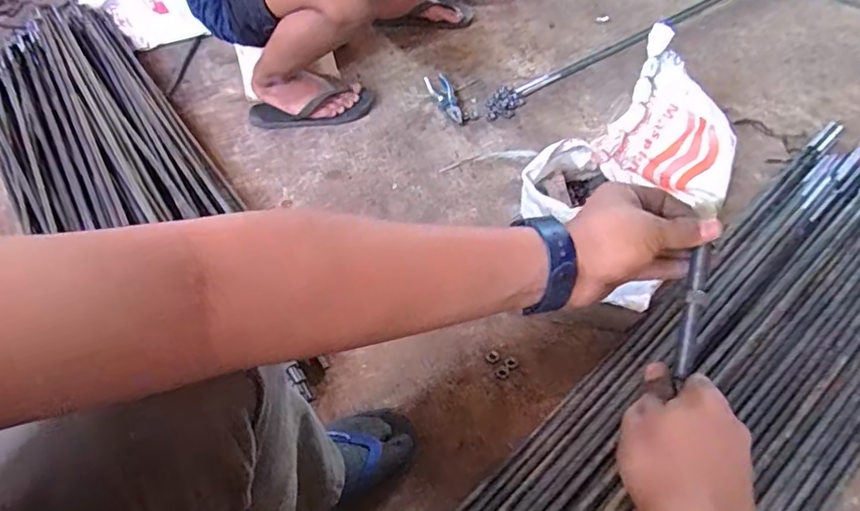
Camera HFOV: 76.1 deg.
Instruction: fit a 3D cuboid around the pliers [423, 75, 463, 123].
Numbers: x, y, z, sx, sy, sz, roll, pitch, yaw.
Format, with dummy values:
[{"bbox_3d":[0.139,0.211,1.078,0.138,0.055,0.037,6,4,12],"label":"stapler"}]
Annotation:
[{"bbox_3d":[0.029,-0.350,1.206,0.047,0.021,0.172,-12,53,-8],"label":"pliers"}]

